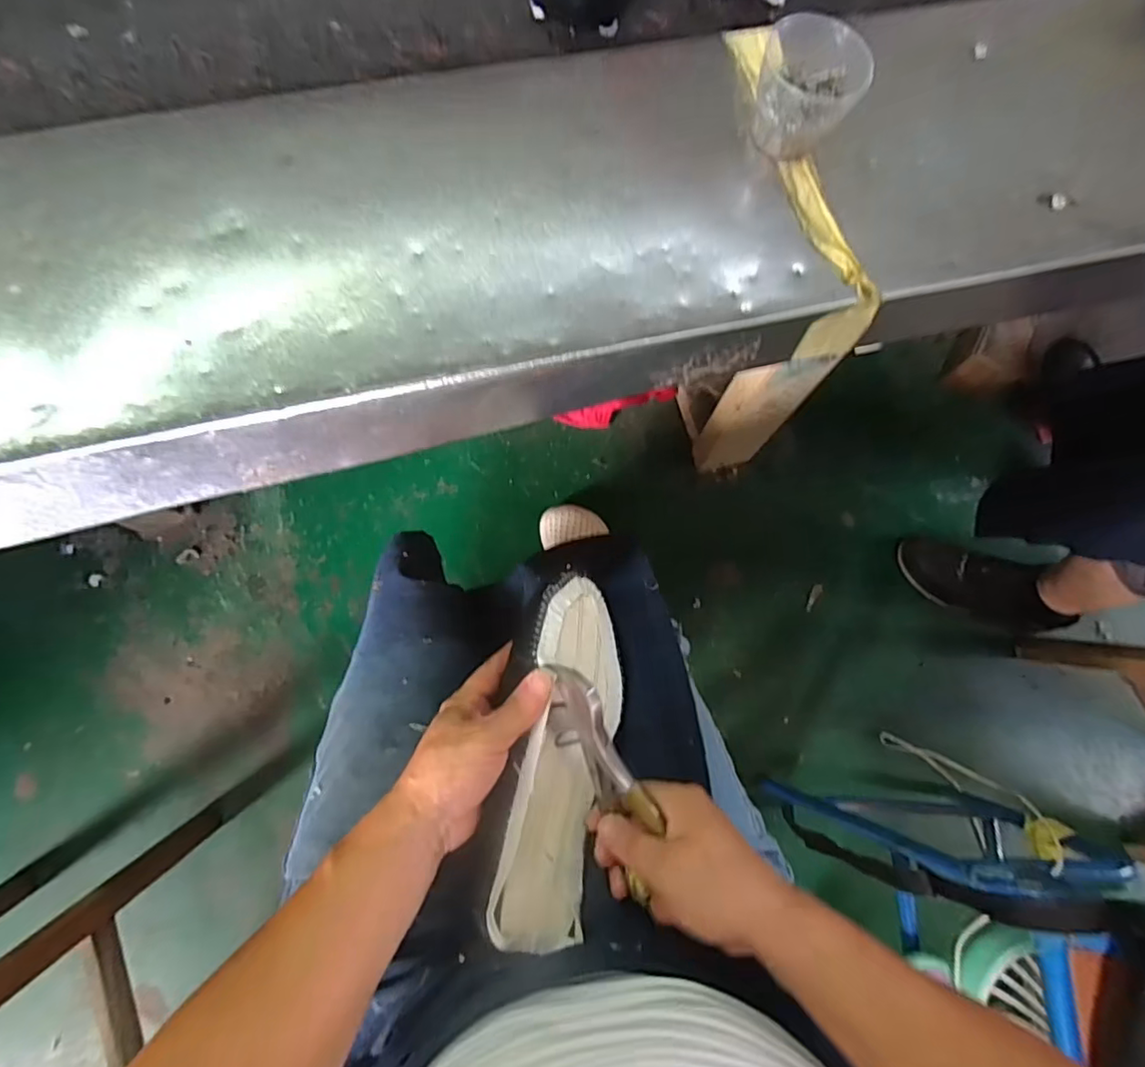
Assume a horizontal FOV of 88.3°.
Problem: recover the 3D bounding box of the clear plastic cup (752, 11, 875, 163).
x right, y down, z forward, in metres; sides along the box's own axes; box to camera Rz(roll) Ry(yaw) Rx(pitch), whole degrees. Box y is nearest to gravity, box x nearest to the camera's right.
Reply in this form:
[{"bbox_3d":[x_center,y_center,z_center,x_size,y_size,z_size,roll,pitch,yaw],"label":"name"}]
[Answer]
[{"bbox_3d":[0.143,-0.269,0.362,0.061,0.057,0.048,19,75,4],"label":"clear plastic cup"}]

